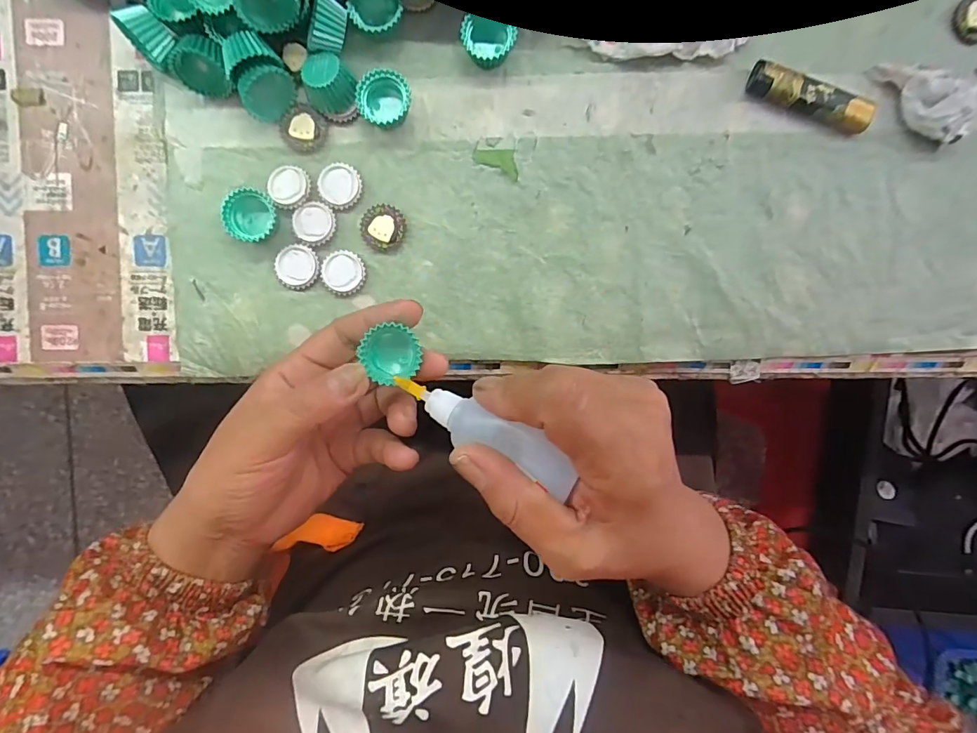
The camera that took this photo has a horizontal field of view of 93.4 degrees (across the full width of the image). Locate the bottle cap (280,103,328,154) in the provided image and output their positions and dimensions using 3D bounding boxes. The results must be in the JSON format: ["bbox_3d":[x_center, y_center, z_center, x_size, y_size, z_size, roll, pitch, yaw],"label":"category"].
[{"bbox_3d":[-0.116,-0.149,0.288,0.027,0.004,0.027,0,93,-1],"label":"bottle cap"}]

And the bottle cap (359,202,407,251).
[{"bbox_3d":[-0.067,-0.089,0.293,0.028,0.006,0.027,0,93,-1],"label":"bottle cap"}]

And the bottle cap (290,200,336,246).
[{"bbox_3d":[-0.110,-0.090,0.291,0.026,0.004,0.028,0,93,-1],"label":"bottle cap"}]

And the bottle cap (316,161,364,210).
[{"bbox_3d":[-0.094,-0.114,0.291,0.026,0.006,0.027,0,93,-1],"label":"bottle cap"}]

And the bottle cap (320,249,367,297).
[{"bbox_3d":[-0.092,-0.060,0.294,0.026,0.005,0.028,2,93,-1],"label":"bottle cap"}]

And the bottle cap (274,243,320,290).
[{"bbox_3d":[-0.121,-0.063,0.292,0.028,0.004,0.027,0,93,-1],"label":"bottle cap"}]

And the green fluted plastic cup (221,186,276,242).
[{"bbox_3d":[-0.146,-0.093,0.286,0.031,0.015,0.030,13,93,-2],"label":"green fluted plastic cup"}]

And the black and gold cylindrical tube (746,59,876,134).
[{"bbox_3d":[0.203,-0.169,0.292,0.079,0.010,0.019,21,93,-2],"label":"black and gold cylindrical tube"}]

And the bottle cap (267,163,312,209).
[{"bbox_3d":[-0.125,-0.114,0.289,0.025,0.008,0.027,0,93,-1],"label":"bottle cap"}]

